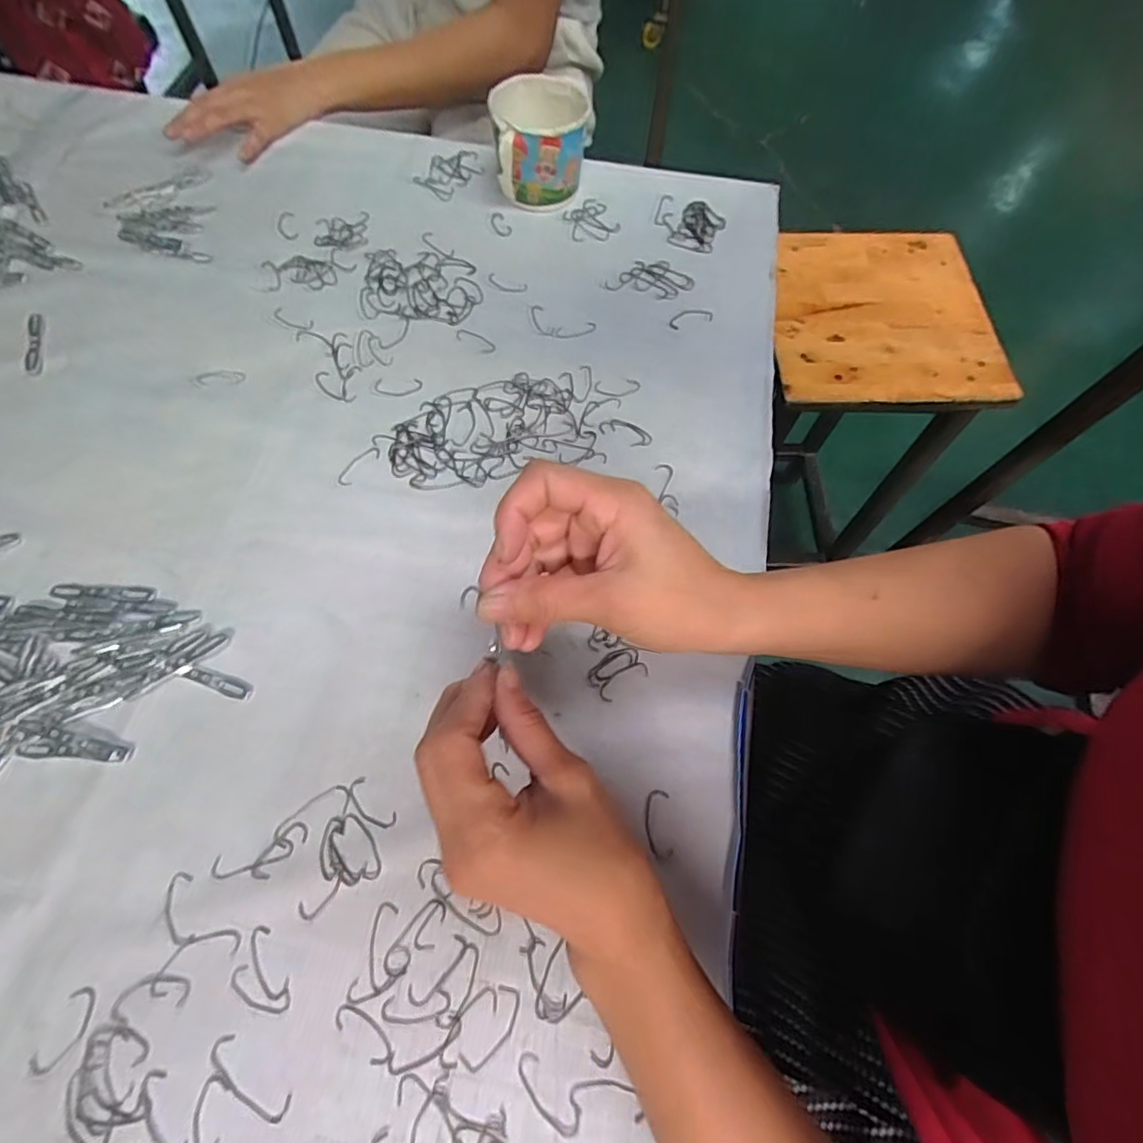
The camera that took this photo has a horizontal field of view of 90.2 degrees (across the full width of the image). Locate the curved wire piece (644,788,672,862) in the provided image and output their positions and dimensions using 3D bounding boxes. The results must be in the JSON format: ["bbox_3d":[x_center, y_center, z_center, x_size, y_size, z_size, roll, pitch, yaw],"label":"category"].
[{"bbox_3d":[0.052,0.152,0.343,0.015,0.004,0.038,1,66,-1],"label":"curved wire piece"}]

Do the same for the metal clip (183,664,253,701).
[{"bbox_3d":[-0.229,0.072,0.370,0.046,0.004,0.012,19,68,7],"label":"metal clip"}]

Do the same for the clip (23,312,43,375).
[{"bbox_3d":[-0.450,-0.192,0.475,0.013,0.004,0.067,-16,68,-8],"label":"clip"}]

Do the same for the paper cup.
[{"bbox_3d":[-0.026,-0.411,0.545,0.080,0.075,0.086,0,66,-1],"label":"paper cup"}]

